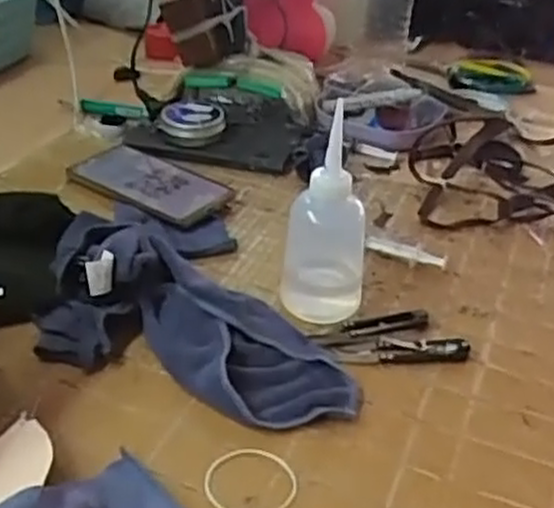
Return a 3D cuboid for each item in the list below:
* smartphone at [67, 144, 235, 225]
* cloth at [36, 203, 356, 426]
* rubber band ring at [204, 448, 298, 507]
[{"bbox_3d":[-0.129,-0.070,0.758,0.170,0.014,0.082,23,39,27],"label":"smartphone"},{"bbox_3d":[-0.081,0.032,0.578,0.179,0.056,0.268,-15,38,-23],"label":"cloth"},{"bbox_3d":[-0.016,0.140,0.480,0.057,0.004,0.055,2,34,-1],"label":"rubber band ring"}]

